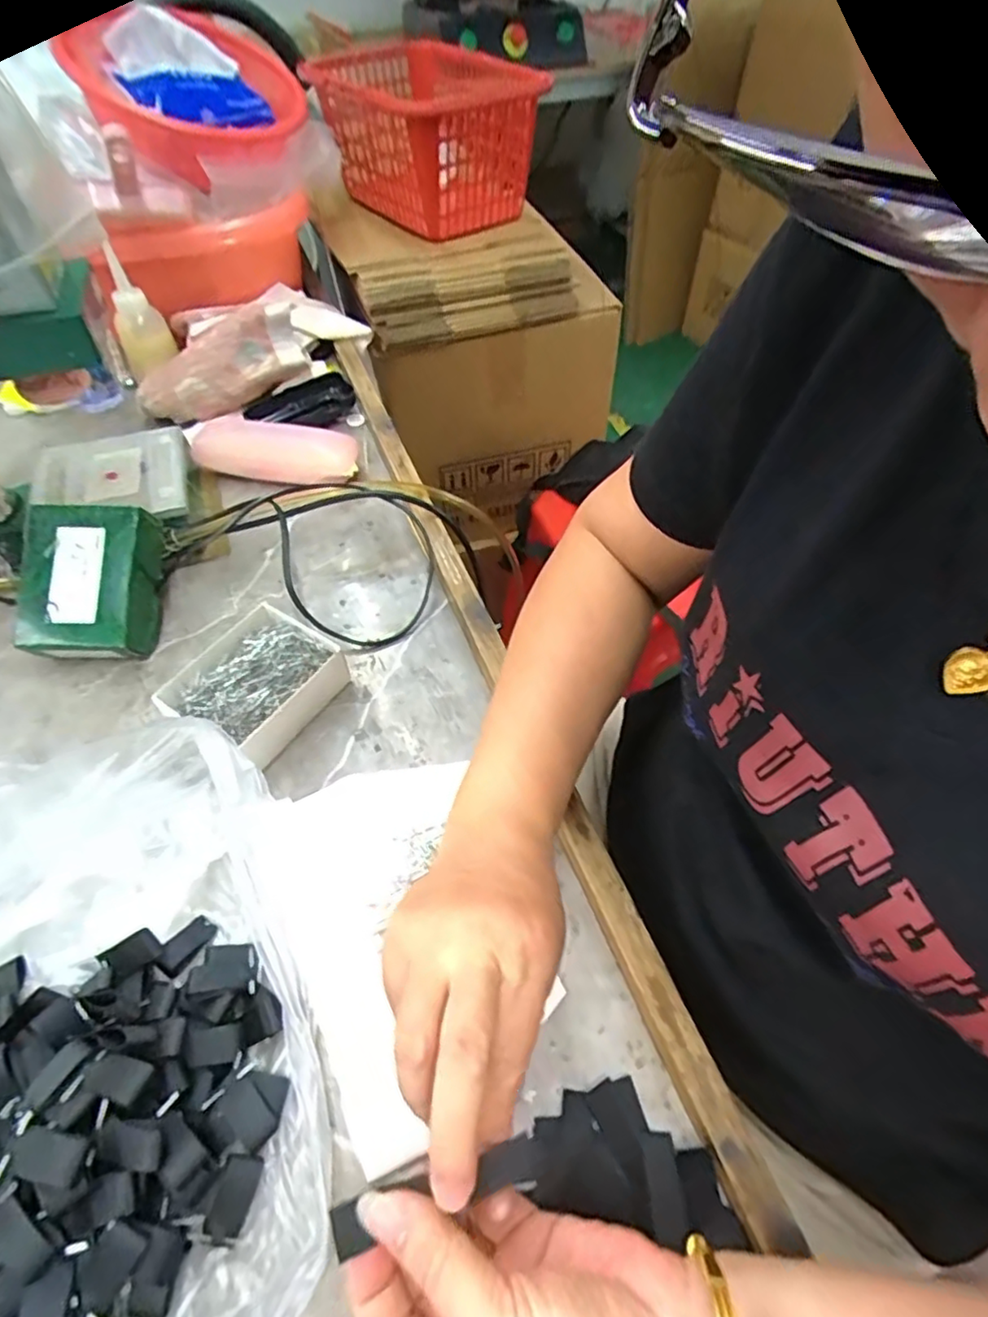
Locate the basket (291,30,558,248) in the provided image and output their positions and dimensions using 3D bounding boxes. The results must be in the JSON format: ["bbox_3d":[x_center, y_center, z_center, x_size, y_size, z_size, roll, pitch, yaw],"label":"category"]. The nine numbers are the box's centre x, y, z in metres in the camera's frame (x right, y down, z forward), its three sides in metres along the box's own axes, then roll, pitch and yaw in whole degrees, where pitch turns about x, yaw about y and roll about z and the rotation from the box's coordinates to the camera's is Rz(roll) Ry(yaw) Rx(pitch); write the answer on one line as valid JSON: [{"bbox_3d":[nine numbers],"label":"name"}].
[{"bbox_3d":[-0.081,-0.627,0.779,0.197,0.140,0.231,-34,60,-23],"label":"basket"}]

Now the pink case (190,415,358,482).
[{"bbox_3d":[-0.206,-0.196,0.600,0.152,0.038,0.058,2,53,1],"label":"pink case"}]

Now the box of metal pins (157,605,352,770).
[{"bbox_3d":[-0.161,0.019,0.439,0.078,0.046,0.099,29,58,20],"label":"box of metal pins"}]

